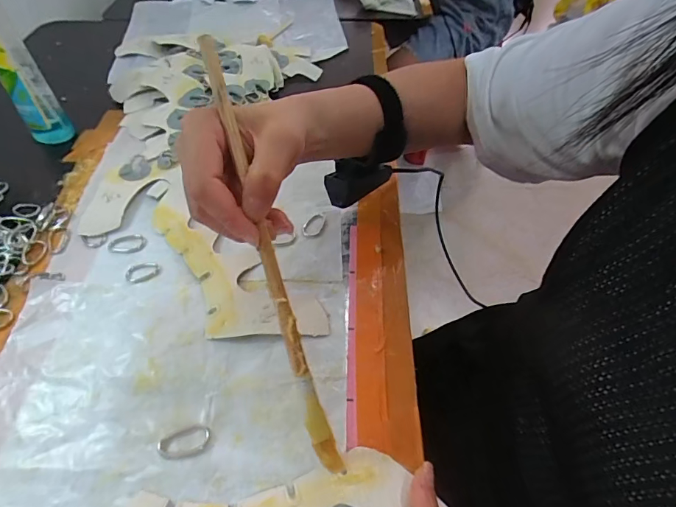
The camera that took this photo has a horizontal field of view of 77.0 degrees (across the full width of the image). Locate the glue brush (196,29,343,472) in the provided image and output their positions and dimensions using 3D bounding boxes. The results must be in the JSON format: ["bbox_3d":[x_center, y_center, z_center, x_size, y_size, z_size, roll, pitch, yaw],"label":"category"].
[{"bbox_3d":[-0.039,0.010,0.258,0.013,0.270,0.007,-17,7,-14],"label":"glue brush"}]

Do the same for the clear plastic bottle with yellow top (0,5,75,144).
[{"bbox_3d":[-0.346,-0.212,0.445,0.042,0.206,0.034,-31,56,-24],"label":"clear plastic bottle with yellow top"}]

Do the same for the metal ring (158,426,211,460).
[{"bbox_3d":[-0.104,0.128,0.288,0.034,0.004,0.019,-19,52,-15],"label":"metal ring"}]

